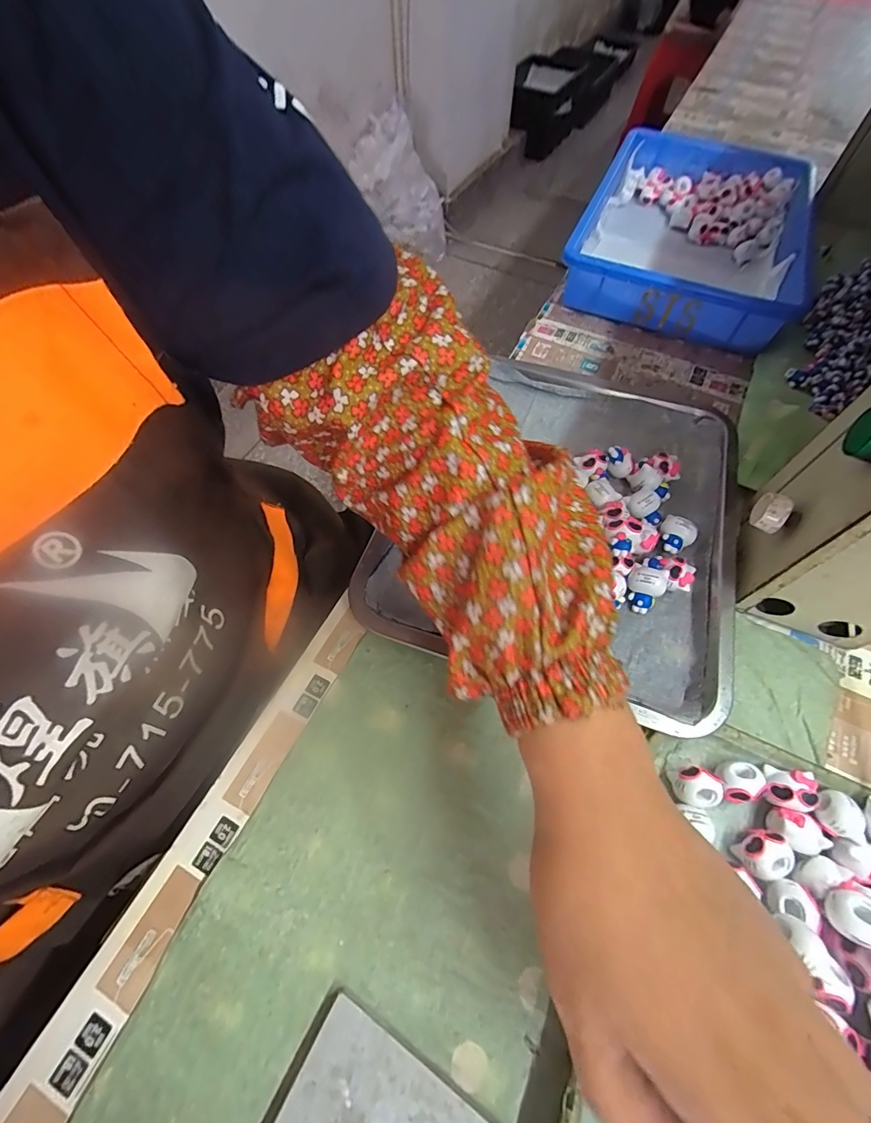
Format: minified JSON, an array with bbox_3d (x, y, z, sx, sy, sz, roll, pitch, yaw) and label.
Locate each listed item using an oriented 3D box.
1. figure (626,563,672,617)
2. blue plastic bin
[{"bbox_3d":[0.151,0.019,0.327,0.026,0.022,0.031,38,66,20],"label":"figure"},{"bbox_3d":[0.325,-0.405,0.557,0.245,0.081,0.373,23,62,13],"label":"blue plastic bin"}]

